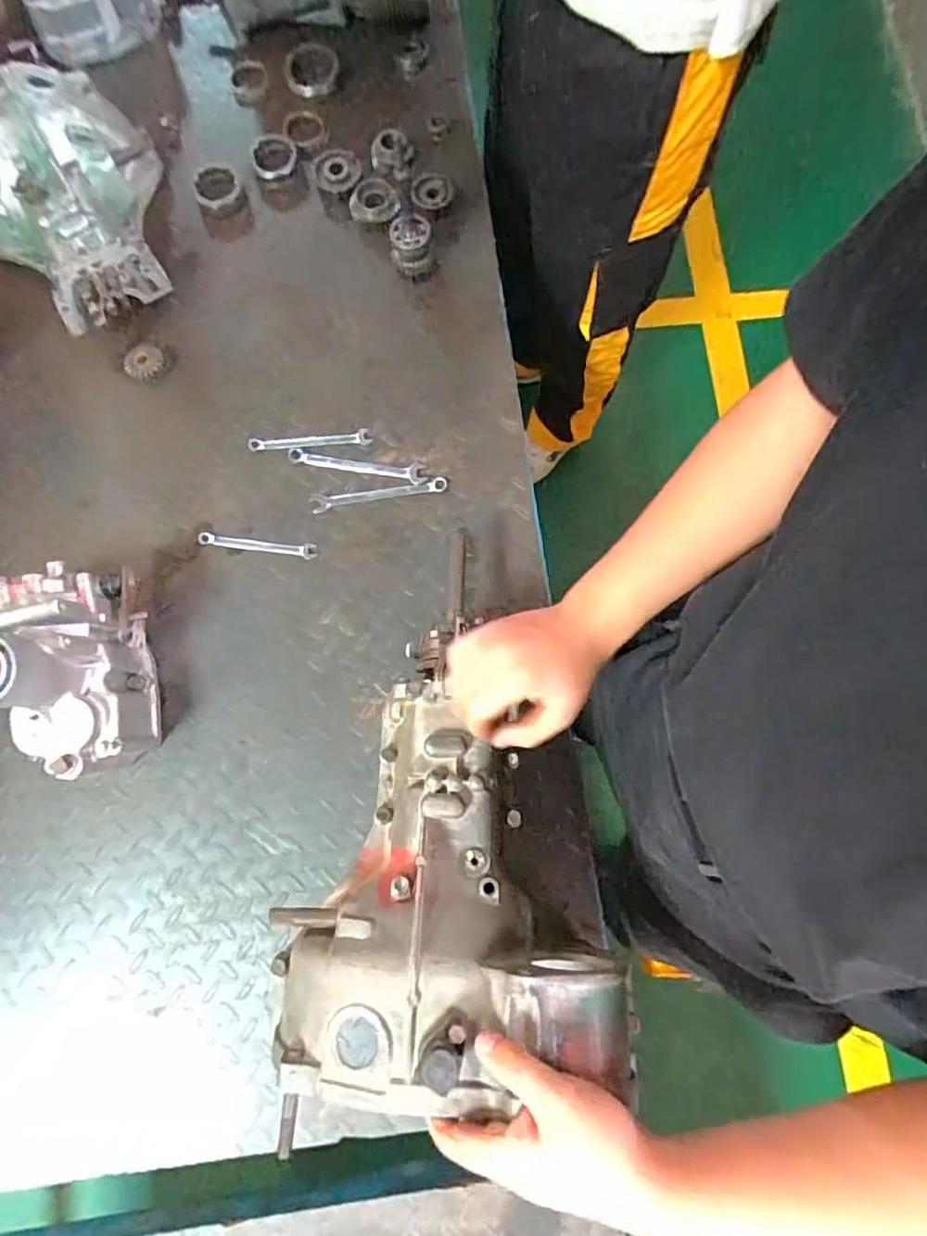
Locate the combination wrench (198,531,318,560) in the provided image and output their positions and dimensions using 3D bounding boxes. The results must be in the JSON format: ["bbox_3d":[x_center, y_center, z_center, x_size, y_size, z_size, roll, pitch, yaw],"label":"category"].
[{"bbox_3d":[-0.257,-0.092,0.763,0.146,0.004,0.019,7,78,1],"label":"combination wrench"}]

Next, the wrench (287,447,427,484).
[{"bbox_3d":[-0.138,-0.198,0.785,0.177,0.004,0.026,8,78,1],"label":"wrench"}]

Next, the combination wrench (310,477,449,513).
[{"bbox_3d":[-0.107,-0.158,0.777,0.172,0.004,0.024,-8,78,-2],"label":"combination wrench"}]

